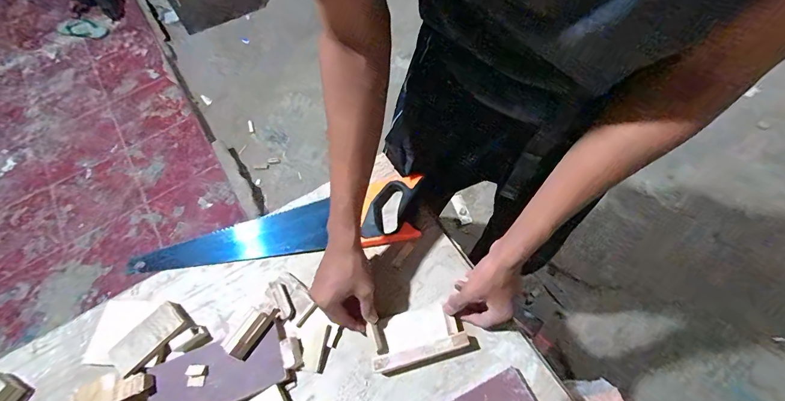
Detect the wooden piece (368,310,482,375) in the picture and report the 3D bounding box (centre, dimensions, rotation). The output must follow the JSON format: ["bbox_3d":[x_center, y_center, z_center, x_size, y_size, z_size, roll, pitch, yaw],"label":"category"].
[{"bbox_3d":[0.045,0.206,0.515,0.152,0.030,0.066,-8,66,-1],"label":"wooden piece"}]

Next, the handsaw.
[{"bbox_3d":[-0.198,0.046,0.616,0.495,0.045,0.132,-11,64,-2],"label":"handsaw"}]

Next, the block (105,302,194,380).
[{"bbox_3d":[-0.366,0.209,0.538,0.056,0.014,0.108,37,71,19],"label":"block"}]

